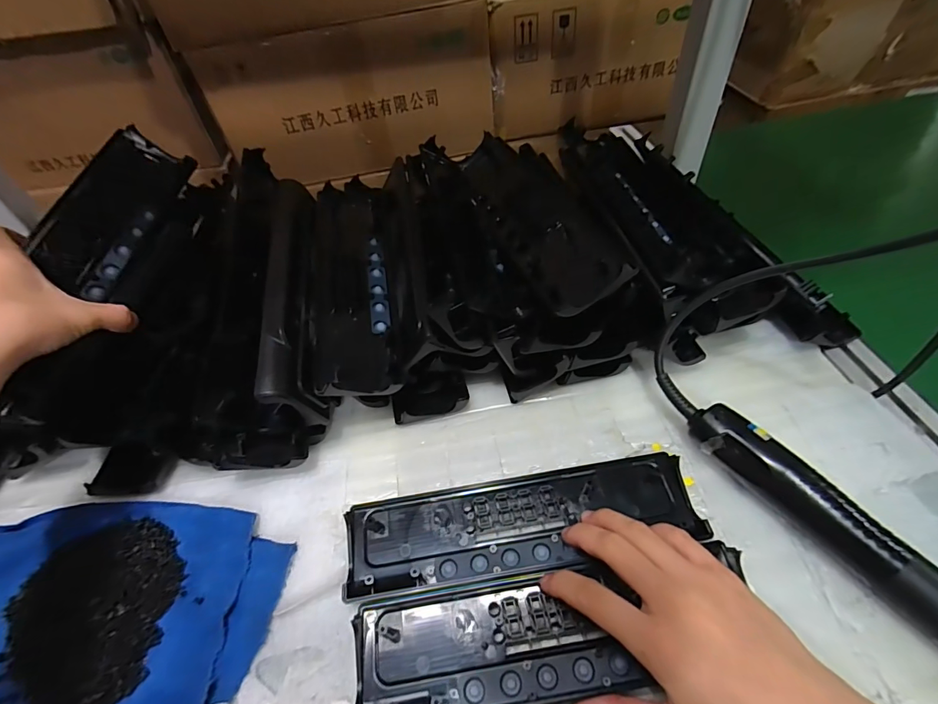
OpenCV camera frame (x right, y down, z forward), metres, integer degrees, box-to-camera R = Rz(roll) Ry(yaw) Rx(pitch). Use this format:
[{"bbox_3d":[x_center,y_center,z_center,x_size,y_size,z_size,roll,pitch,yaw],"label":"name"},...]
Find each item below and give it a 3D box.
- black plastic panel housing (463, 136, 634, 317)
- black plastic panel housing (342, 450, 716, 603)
[{"bbox_3d":[0.052,-0.130,0.417,0.065,0.036,0.231,-20,49,-4],"label":"black plastic panel housing"},{"bbox_3d":[0.037,0.121,0.319,0.245,0.019,0.072,-11,50,-4],"label":"black plastic panel housing"}]

